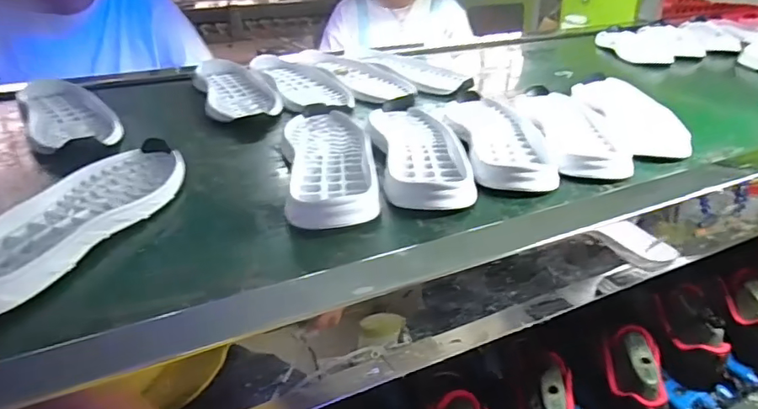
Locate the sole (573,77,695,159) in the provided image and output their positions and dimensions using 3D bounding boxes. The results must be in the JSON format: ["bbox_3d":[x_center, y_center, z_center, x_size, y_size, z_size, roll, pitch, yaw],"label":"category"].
[{"bbox_3d":[0.321,-0.123,0.692,0.093,0.019,0.253,-2,31,6],"label":"sole"}]

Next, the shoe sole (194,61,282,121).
[{"bbox_3d":[-0.214,-0.173,0.779,0.096,0.031,0.232,-17,32,-18],"label":"shoe sole"}]

